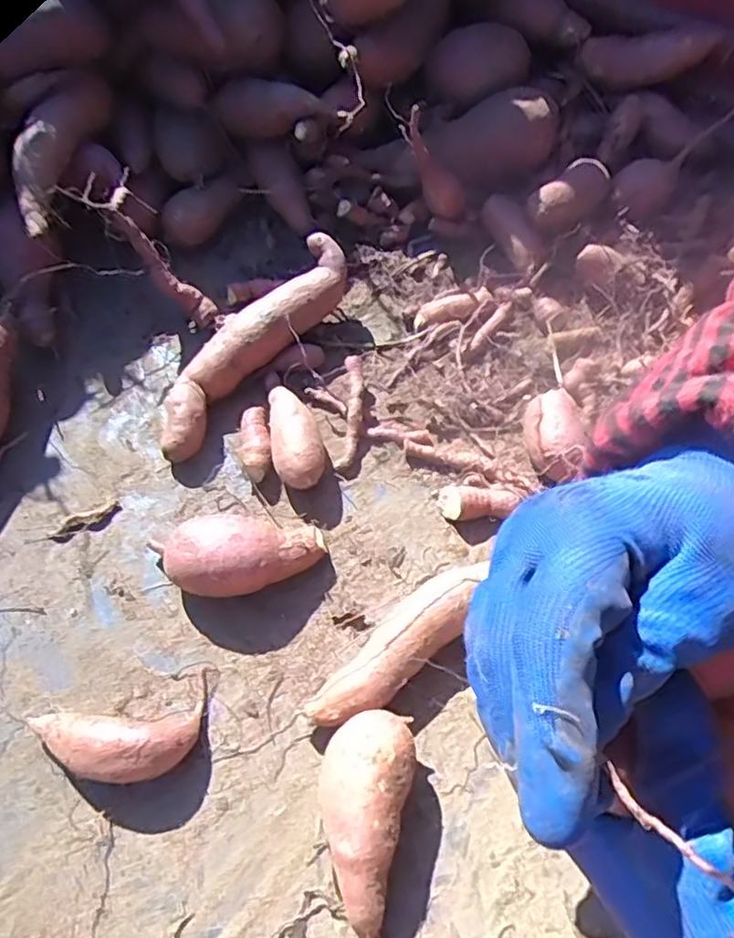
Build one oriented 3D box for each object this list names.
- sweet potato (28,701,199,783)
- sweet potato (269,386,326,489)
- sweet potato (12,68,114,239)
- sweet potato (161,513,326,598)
[{"bbox_3d":[-0.136,0.149,0.348,0.086,0.034,0.038,-5,61,-7],"label":"sweet potato"},{"bbox_3d":[-0.049,-0.023,0.448,0.034,0.035,0.082,-5,61,-7],"label":"sweet potato"},{"bbox_3d":[-0.226,-0.230,0.476,0.040,0.042,0.132,20,80,11],"label":"sweet potato"},{"bbox_3d":[-0.075,0.055,0.399,0.091,0.043,0.045,1,60,-3],"label":"sweet potato"}]

